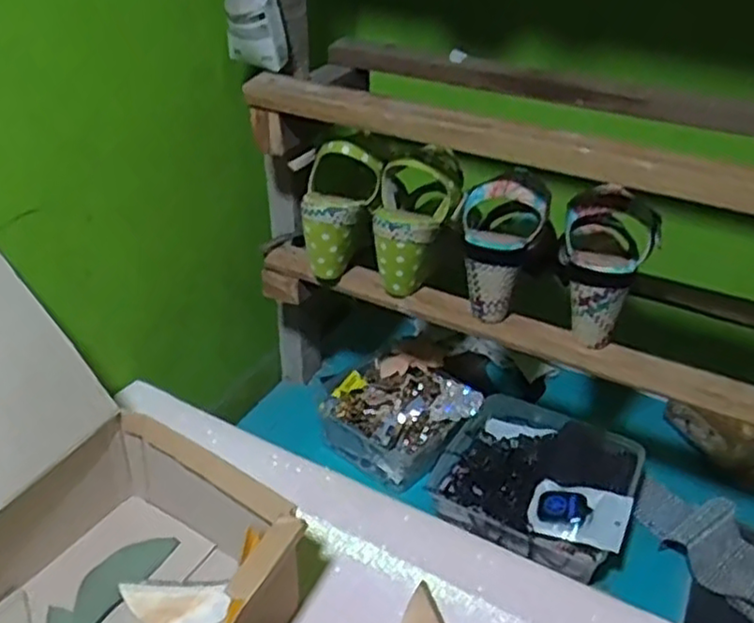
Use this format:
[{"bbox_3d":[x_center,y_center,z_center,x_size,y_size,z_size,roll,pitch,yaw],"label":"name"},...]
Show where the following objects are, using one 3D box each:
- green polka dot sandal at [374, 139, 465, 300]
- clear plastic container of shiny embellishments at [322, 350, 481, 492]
[{"bbox_3d":[0.027,-0.093,0.725,0.092,0.151,0.082,21,10,23],"label":"green polka dot sandal"},{"bbox_3d":[0.030,0.126,0.890,0.167,0.075,0.154,22,39,27],"label":"clear plastic container of shiny embellishments"}]

